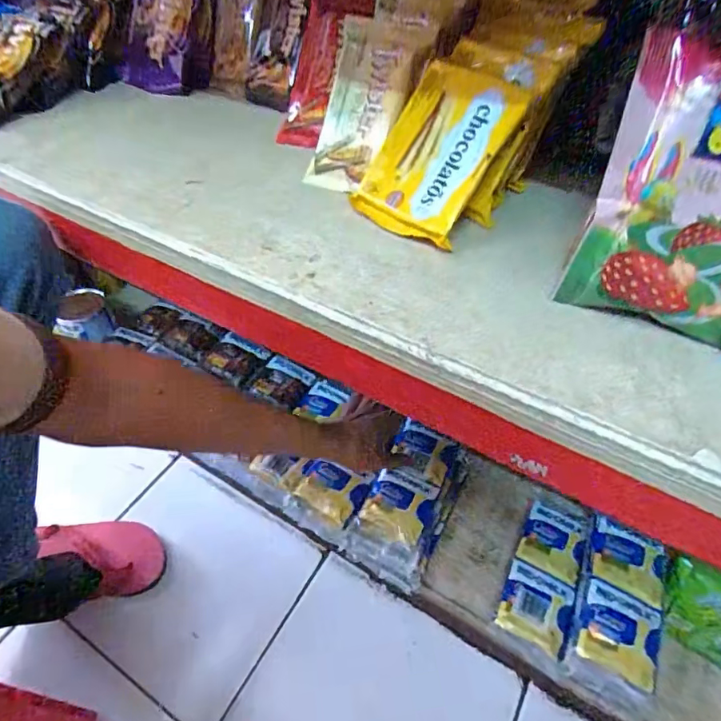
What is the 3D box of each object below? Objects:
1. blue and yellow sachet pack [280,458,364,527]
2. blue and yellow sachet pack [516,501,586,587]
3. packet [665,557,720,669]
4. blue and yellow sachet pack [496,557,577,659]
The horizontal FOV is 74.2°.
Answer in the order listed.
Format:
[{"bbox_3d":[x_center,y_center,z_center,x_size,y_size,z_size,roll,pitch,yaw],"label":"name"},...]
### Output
[{"bbox_3d":[-0.052,0.166,0.620,0.095,0.020,0.061,22,70,10],"label":"blue and yellow sachet pack"},{"bbox_3d":[0.244,0.230,0.607,0.072,0.008,0.085,21,52,17],"label":"blue and yellow sachet pack"},{"bbox_3d":[0.402,0.294,0.544,0.105,0.108,0.017,23,20,25],"label":"packet"},{"bbox_3d":[0.203,0.285,0.557,0.075,0.013,0.081,23,53,18],"label":"blue and yellow sachet pack"}]

